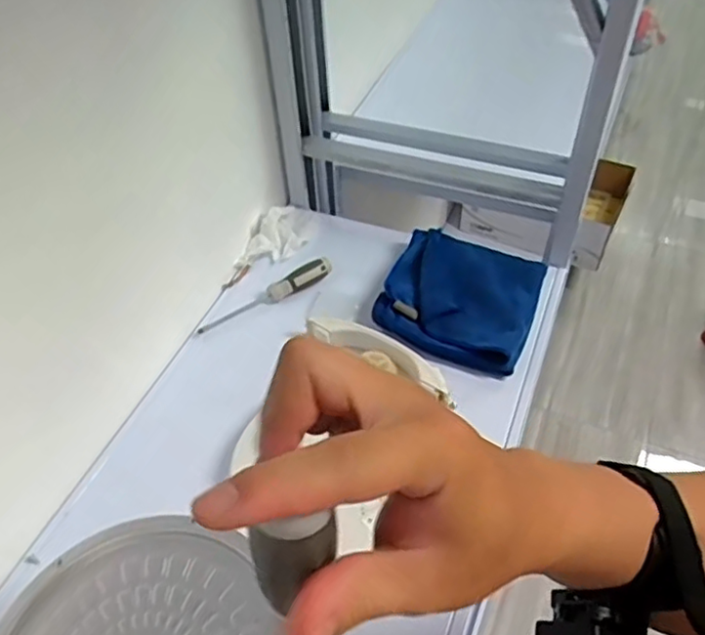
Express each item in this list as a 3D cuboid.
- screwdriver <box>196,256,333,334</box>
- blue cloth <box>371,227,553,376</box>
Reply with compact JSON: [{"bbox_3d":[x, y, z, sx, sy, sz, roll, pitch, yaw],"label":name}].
[{"bbox_3d":[-0.106,-0.028,0.818,0.187,0.026,0.027,-29,53,-21],"label":"screwdriver"},{"bbox_3d":[0.130,-0.027,0.782,0.170,0.031,0.174,16,51,16],"label":"blue cloth"}]

